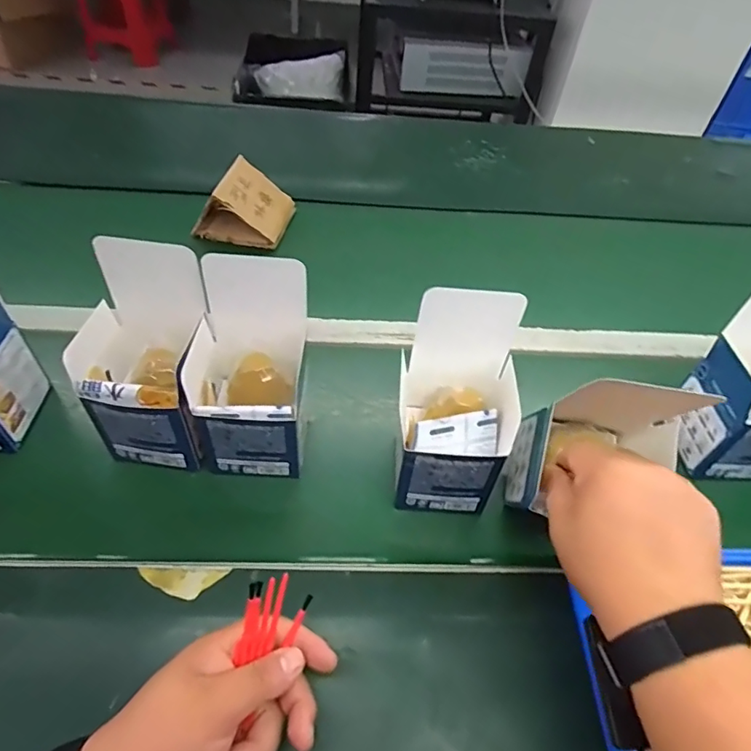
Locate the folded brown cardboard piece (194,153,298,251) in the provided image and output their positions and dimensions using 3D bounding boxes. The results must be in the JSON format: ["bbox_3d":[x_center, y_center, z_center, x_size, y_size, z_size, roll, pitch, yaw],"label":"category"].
[{"bbox_3d":[-0.178,-0.235,0.708,0.110,0.086,0.097,10,51,7],"label":"folded brown cardboard piece"}]

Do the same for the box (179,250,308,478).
[{"bbox_3d":[-0.106,-0.002,0.441,0.096,0.176,0.102,4,48,1],"label":"box"}]

